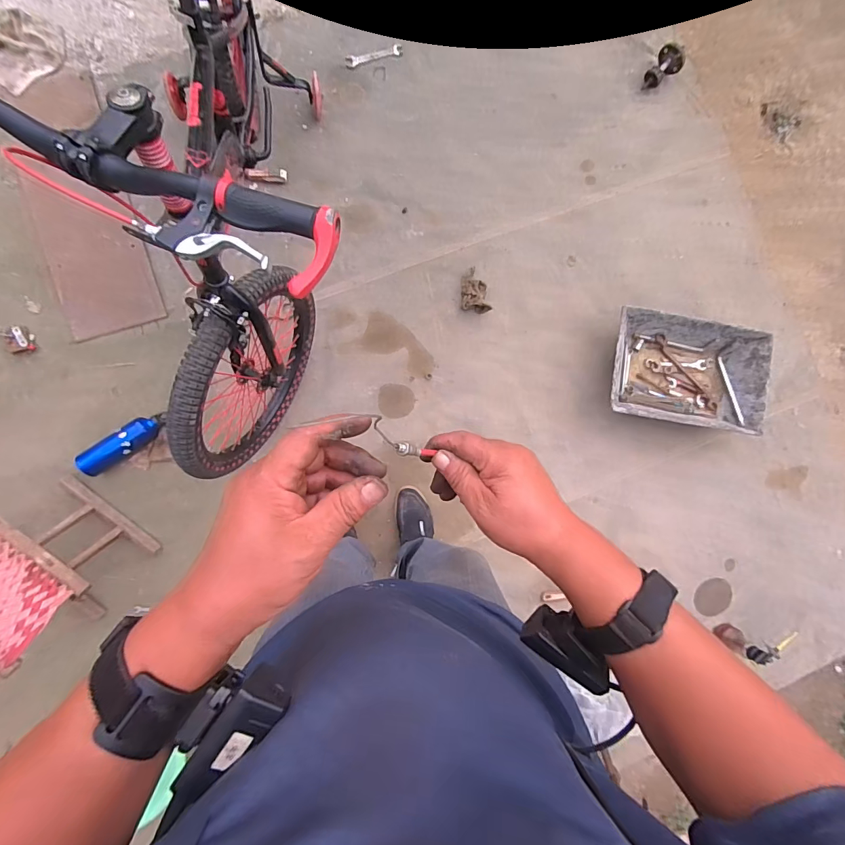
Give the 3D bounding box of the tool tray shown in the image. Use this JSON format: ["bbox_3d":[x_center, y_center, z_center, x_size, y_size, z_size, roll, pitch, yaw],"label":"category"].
[{"bbox_3d":[0.782,-0.153,1.245,0.427,0.131,0.315,9,87,-5],"label":"tool tray"}]

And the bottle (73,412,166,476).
[{"bbox_3d":[-0.817,0.060,1.130,0.234,0.066,0.071,-35,92,-6],"label":"bottle"}]

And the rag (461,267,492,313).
[{"bbox_3d":[0.158,-0.396,1.253,0.084,0.043,0.136,-4,89,-6],"label":"rag"}]

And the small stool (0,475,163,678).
[{"bbox_3d":[-0.905,0.325,0.991,0.309,0.288,0.288,36,85,-4],"label":"small stool"}]

